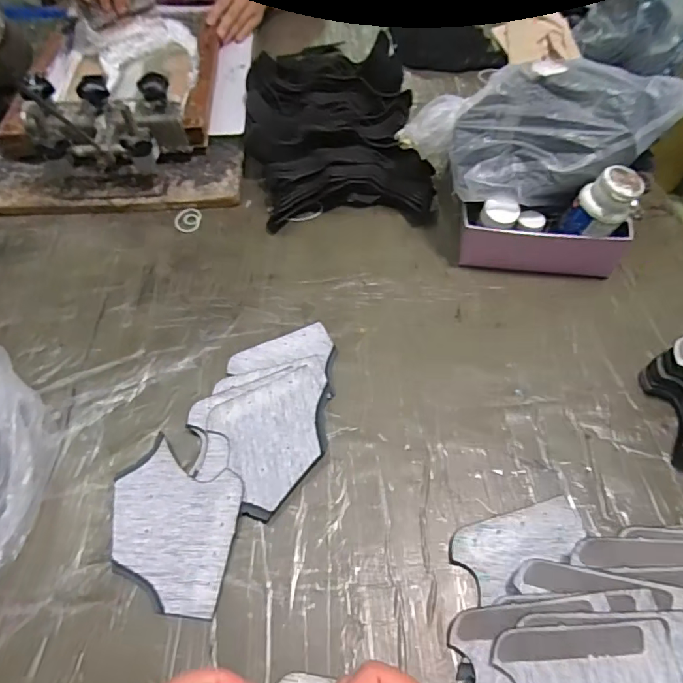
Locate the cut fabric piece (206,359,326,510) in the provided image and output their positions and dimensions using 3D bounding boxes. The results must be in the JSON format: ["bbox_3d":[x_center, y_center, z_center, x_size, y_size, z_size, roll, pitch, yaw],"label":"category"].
[{"bbox_3d":[-0.049,0.079,0.439,0.114,0.009,0.105,-26,56,-17],"label":"cut fabric piece"}]

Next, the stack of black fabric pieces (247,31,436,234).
[{"bbox_3d":[-0.013,-0.309,0.688,0.221,0.082,0.350,-6,52,-3],"label":"stack of black fabric pieces"}]

